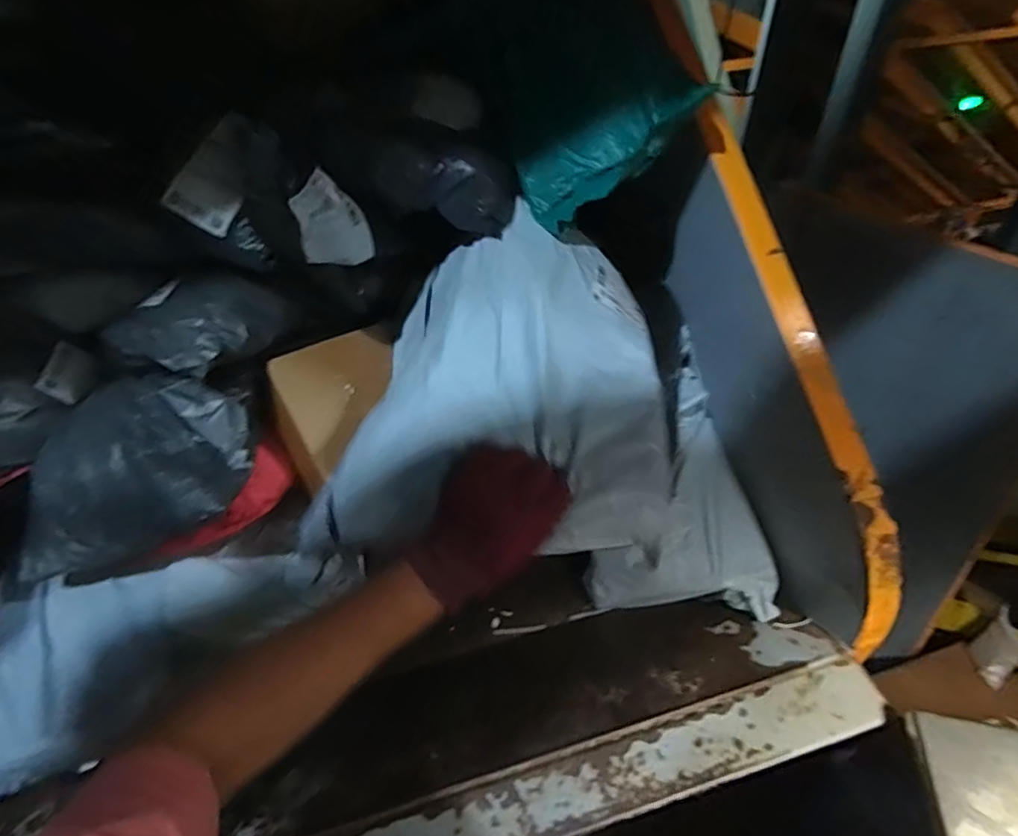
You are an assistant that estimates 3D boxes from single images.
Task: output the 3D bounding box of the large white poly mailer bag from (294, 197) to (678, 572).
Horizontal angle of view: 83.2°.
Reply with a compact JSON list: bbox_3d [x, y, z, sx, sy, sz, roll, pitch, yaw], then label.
[{"bbox_3d":[0.001,-0.046,0.553,0.289,0.145,0.348,6,44,9],"label":"large white poly mailer bag"}]

